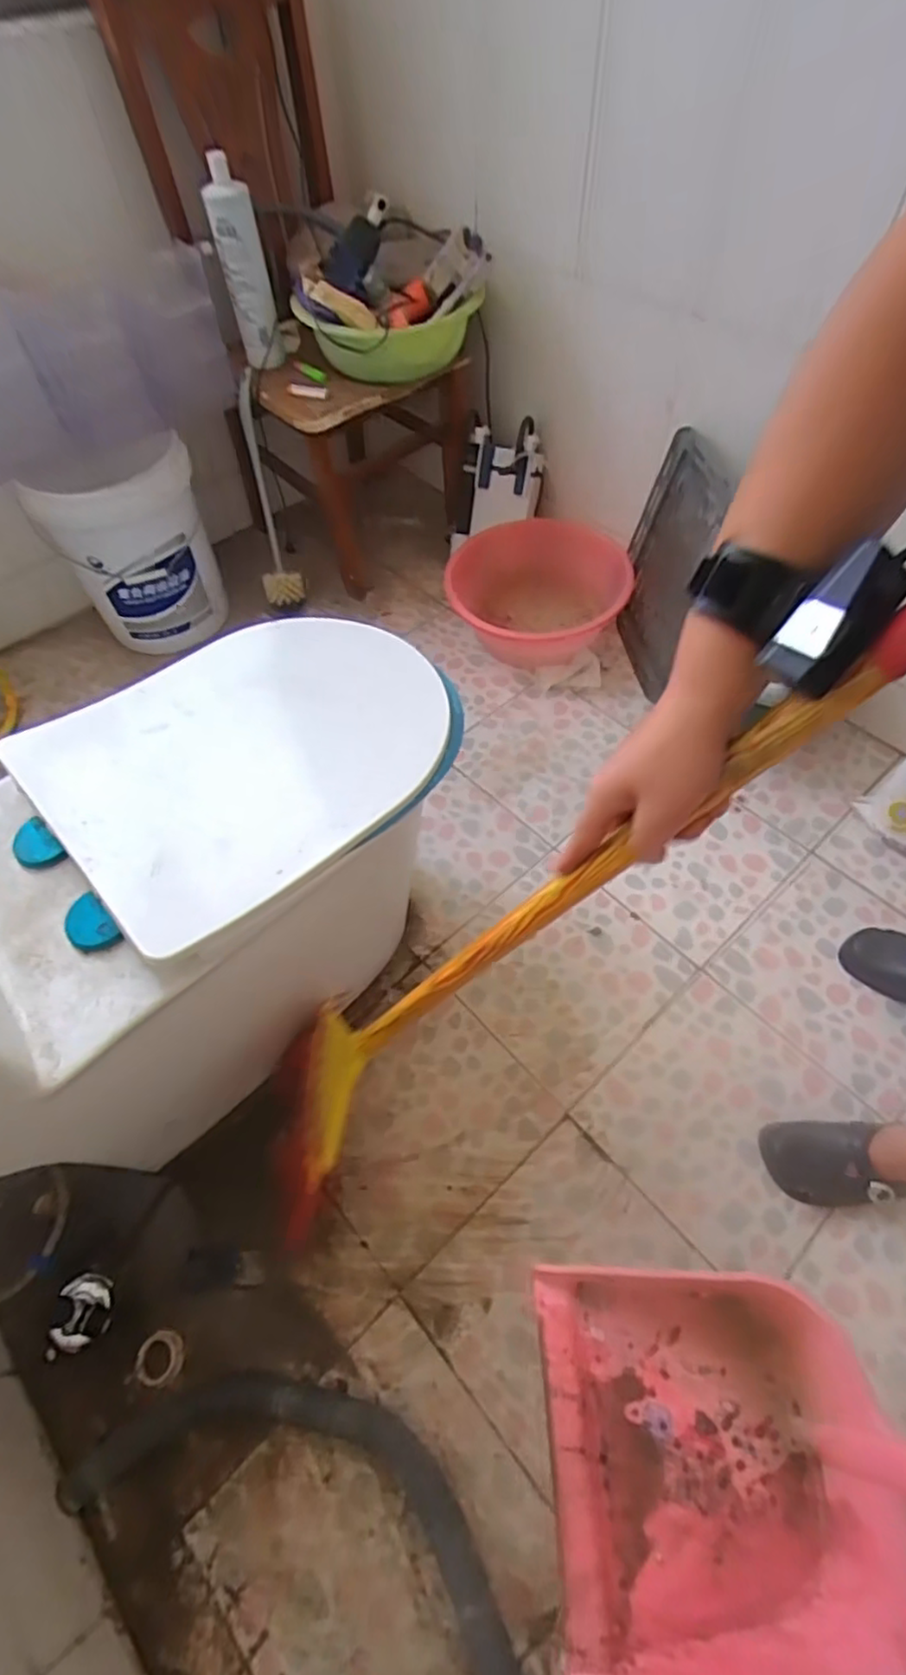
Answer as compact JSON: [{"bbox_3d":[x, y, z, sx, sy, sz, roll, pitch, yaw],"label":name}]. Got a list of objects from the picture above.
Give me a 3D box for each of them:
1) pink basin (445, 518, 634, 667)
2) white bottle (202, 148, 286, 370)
[{"bbox_3d":[0.193,-0.519,1.407,0.372,0.133,0.372,-1,57,2],"label":"pink basin"},{"bbox_3d":[-0.367,-1.000,1.152,0.075,0.280,0.050,-16,57,-9],"label":"white bottle"}]

